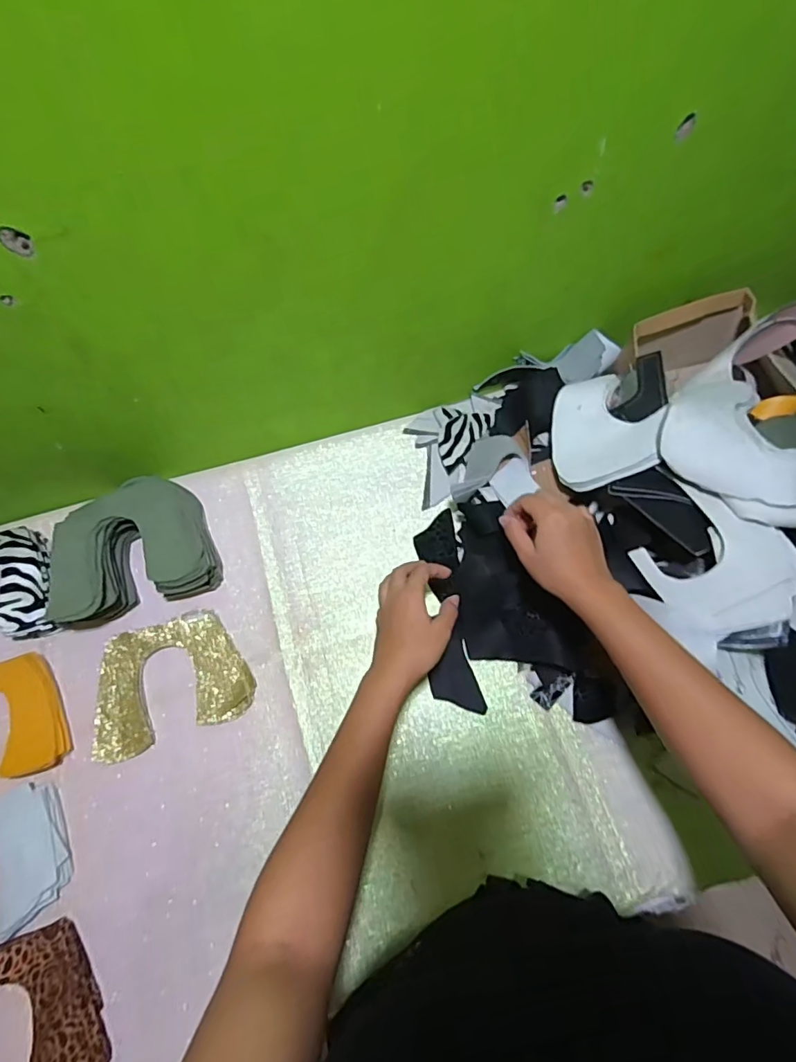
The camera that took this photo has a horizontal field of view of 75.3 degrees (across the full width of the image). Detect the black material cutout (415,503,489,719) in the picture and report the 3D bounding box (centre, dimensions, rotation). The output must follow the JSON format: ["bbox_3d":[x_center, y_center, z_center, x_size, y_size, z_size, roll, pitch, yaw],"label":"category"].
[{"bbox_3d":[0.055,0.089,0.600,0.054,0.018,0.232,-9,67,3],"label":"black material cutout"}]

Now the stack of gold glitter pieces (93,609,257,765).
[{"bbox_3d":[-0.255,0.165,0.576,0.170,0.018,0.128,-20,68,-5],"label":"stack of gold glitter pieces"}]

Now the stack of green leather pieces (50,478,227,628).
[{"bbox_3d":[-0.319,0.017,0.608,0.182,0.068,0.169,-20,68,-5],"label":"stack of green leather pieces"}]

